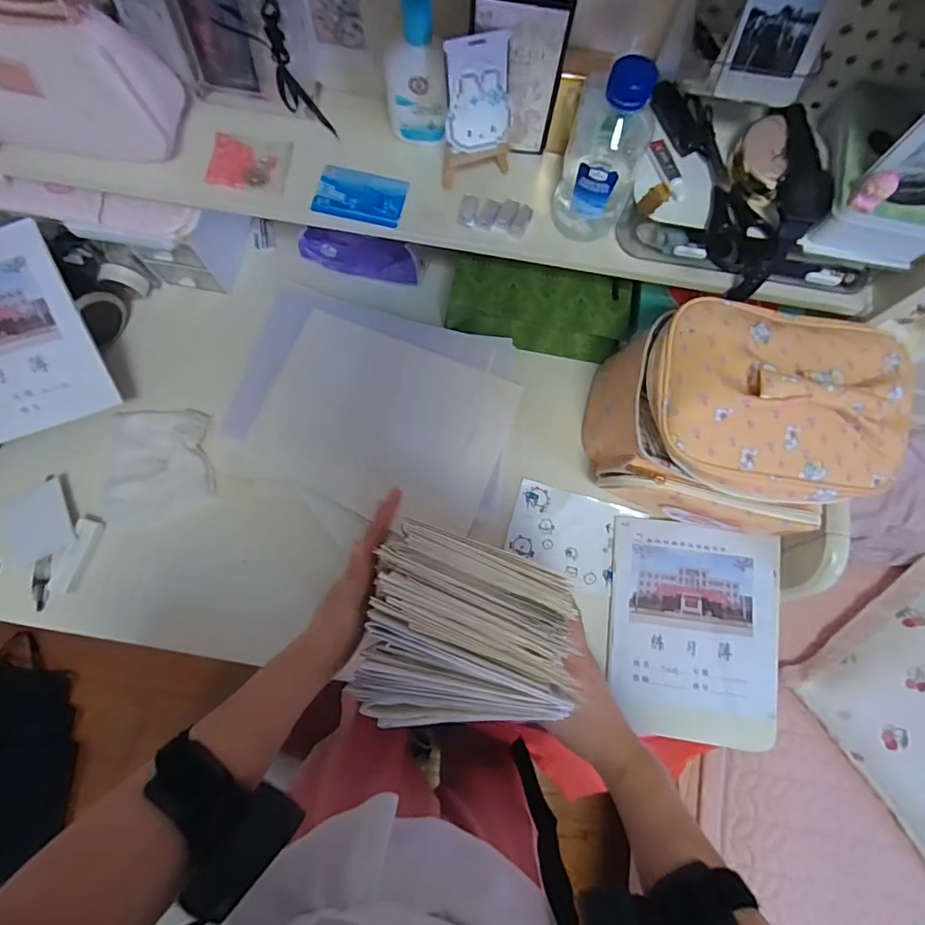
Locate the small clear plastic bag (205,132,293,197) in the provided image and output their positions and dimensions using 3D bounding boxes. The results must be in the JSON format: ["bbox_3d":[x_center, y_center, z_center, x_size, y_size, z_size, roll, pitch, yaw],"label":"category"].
[{"bbox_3d":[-0.206,-0.290,0.490,0.074,0.011,0.059,5,77,0],"label":"small clear plastic bag"}]

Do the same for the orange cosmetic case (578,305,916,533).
[{"bbox_3d":[0.266,-0.033,0.498,0.249,0.181,0.179,14,77,2],"label":"orange cosmetic case"}]

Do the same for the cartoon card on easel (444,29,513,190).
[{"bbox_3d":[0.013,-0.303,0.444,0.063,0.107,0.045,-3,77,-2],"label":"cartoon card on easel"}]

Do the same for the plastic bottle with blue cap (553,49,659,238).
[{"bbox_3d":[0.121,-0.262,0.427,0.067,0.146,0.078,22,77,4],"label":"plastic bottle with blue cap"}]

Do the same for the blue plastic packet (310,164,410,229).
[{"bbox_3d":[-0.098,-0.260,0.491,0.084,0.009,0.054,11,77,1],"label":"blue plastic packet"}]

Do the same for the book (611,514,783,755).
[{"bbox_3d":[0.250,0.179,0.546,0.180,0.015,0.219,8,77,0],"label":"book"}]

